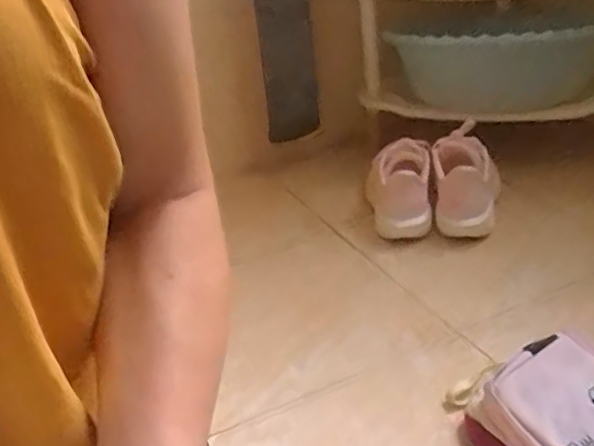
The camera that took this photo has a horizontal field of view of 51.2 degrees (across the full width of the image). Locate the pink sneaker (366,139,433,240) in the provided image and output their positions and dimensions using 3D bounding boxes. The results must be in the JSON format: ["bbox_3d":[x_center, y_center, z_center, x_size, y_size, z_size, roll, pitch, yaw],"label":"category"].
[{"bbox_3d":[0.150,-0.045,0.911,0.089,0.118,0.133,-4,27,5],"label":"pink sneaker"}]

